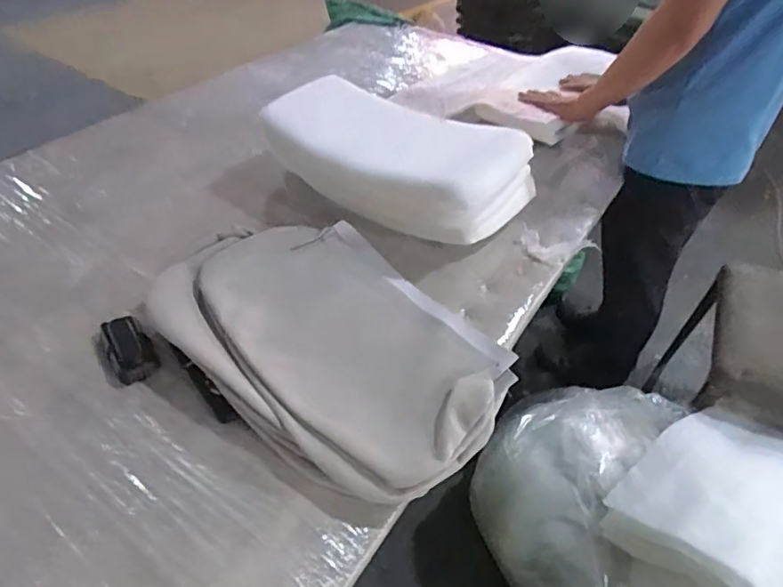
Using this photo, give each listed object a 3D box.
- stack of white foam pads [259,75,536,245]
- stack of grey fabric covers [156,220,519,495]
[{"bbox_3d":[-0.004,-0.231,0.939,0.447,0.168,0.248,30,50,26],"label":"stack of white foam pads"},{"bbox_3d":[-0.083,0.051,0.710,0.478,0.062,0.304,32,51,27],"label":"stack of grey fabric covers"}]

